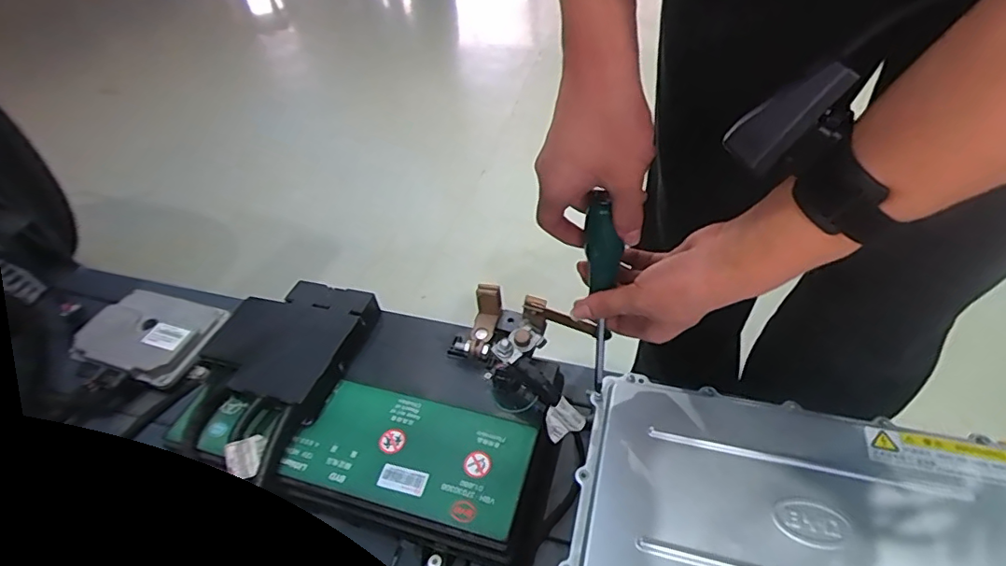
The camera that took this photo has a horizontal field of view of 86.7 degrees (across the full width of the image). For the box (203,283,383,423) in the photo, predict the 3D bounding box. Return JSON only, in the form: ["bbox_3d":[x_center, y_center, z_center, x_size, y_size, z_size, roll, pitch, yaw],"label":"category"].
[{"bbox_3d":[-0.232,0.060,0.567,0.150,0.037,0.142,10,49,17],"label":"box"}]

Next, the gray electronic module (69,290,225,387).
[{"bbox_3d":[-0.430,0.057,0.646,0.148,0.031,0.116,11,50,17],"label":"gray electronic module"}]

